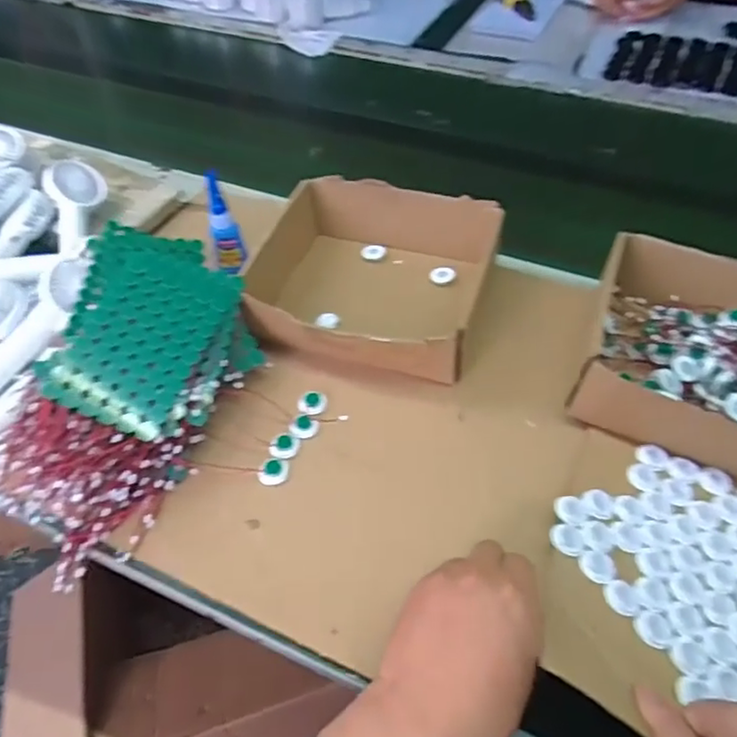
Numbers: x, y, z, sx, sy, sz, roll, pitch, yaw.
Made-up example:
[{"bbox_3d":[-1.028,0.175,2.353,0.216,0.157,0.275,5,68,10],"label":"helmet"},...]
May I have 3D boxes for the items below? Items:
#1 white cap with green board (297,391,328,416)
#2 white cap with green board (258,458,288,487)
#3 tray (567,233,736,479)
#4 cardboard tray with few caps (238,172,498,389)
[{"bbox_3d":[-0.049,0.030,0.533,0.025,0.004,0.025,-1,50,1],"label":"white cap with green board"},{"bbox_3d":[-0.076,0.082,0.492,0.021,0.004,0.024,13,52,12],"label":"white cap with green board"},{"bbox_3d":[0.292,-0.004,0.504,0.214,0.069,0.183,18,53,16],"label":"tray"},{"bbox_3d":[0.003,-0.088,0.583,0.207,0.072,0.193,14,52,13],"label":"cardboard tray with few caps"}]

